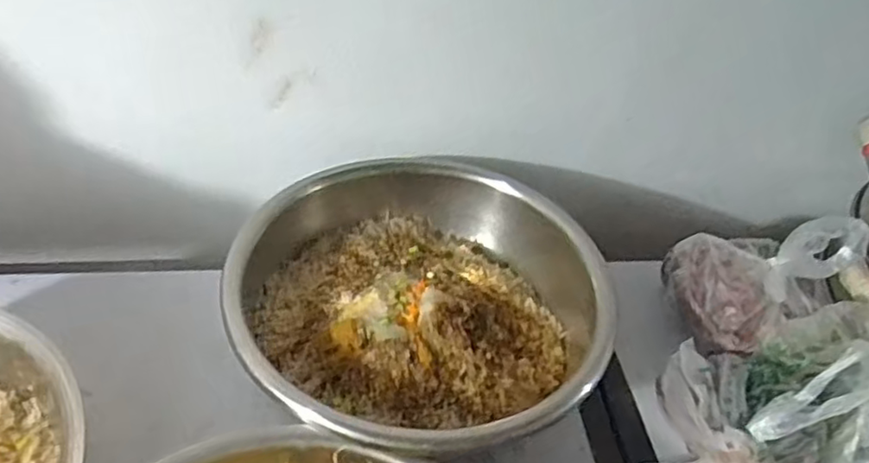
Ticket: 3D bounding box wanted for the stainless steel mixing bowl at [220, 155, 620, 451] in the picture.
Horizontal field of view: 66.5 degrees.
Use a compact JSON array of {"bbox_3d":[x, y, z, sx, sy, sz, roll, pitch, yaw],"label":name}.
[{"bbox_3d":[-0.027,0.069,0.711,0.396,0.109,0.367,4,43,-4],"label":"stainless steel mixing bowl"}]

